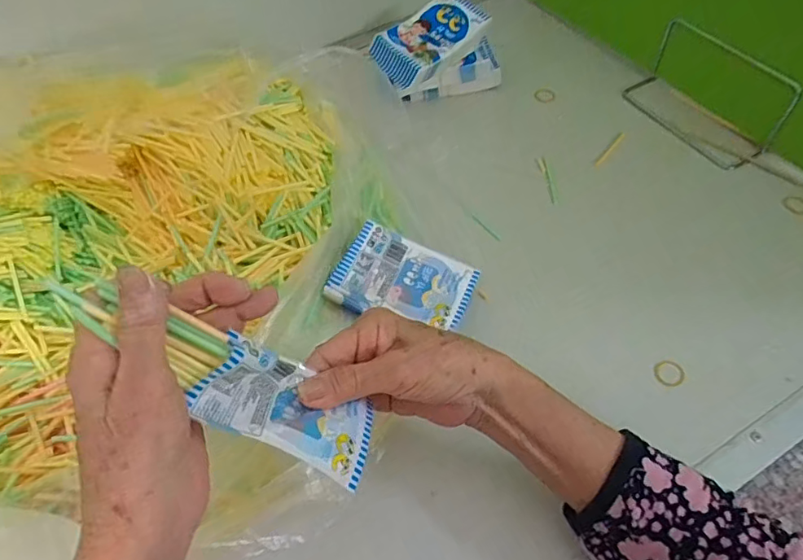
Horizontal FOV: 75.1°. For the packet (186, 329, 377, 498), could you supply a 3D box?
[{"bbox_3d":[-0.059,0.070,0.282,0.095,0.030,0.048,34,58,-17],"label":"packet"}]

